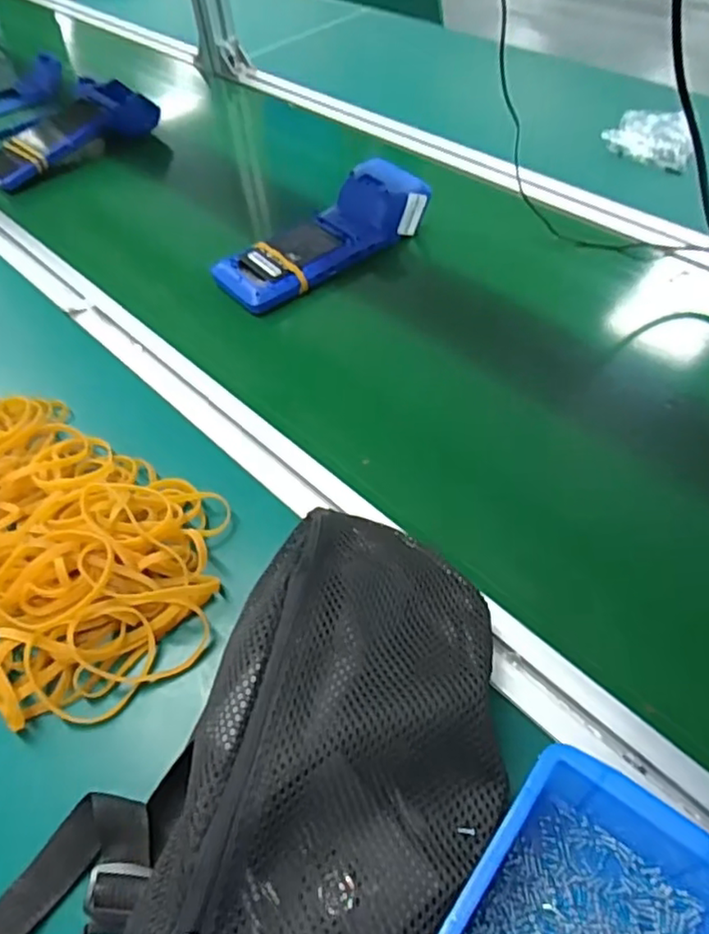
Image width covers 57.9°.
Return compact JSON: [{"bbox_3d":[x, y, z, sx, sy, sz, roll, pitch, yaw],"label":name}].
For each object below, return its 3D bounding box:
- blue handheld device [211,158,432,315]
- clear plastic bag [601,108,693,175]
[{"bbox_3d":[-0.034,-0.230,0.630,0.223,0.050,0.083,-33,56,-19],"label":"blue handheld device"},{"bbox_3d":[0.335,-0.376,0.727,0.092,0.029,0.114,15,55,17],"label":"clear plastic bag"}]

